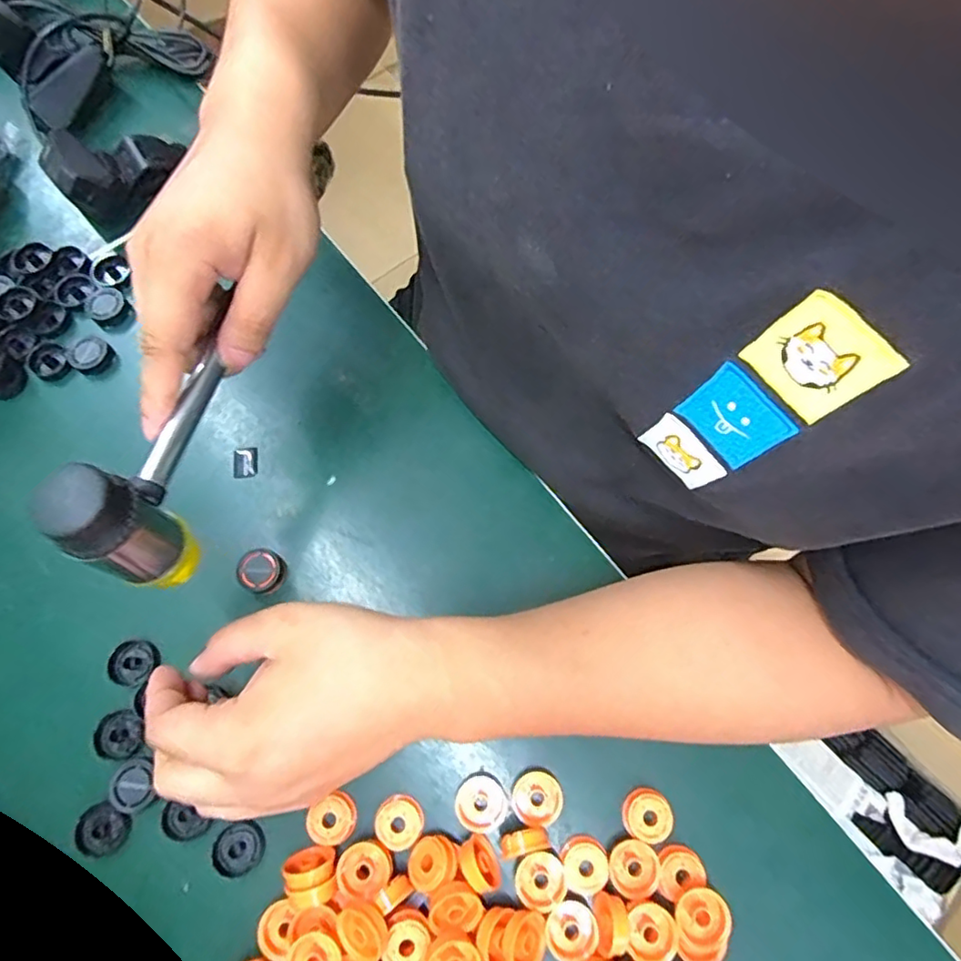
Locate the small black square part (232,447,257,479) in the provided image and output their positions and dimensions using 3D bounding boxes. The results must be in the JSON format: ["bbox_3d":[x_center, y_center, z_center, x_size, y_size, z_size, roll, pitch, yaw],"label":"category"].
[{"bbox_3d":[-0.152,-0.012,0.376,0.015,0.004,0.019,-5,73,-1],"label":"small black square part"}]

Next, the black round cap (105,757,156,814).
[{"bbox_3d":[-0.186,0.163,0.311,0.022,0.008,0.025,-23,74,-7],"label":"black round cap"}]

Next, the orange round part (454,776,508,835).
[{"bbox_3d":[0.000,0.171,0.309,0.026,0.007,0.026,0,73,0],"label":"orange round part"}]

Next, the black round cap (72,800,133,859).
[{"bbox_3d":[-0.201,0.184,0.308,0.026,0.004,0.023,17,74,5],"label":"black round cap"}]

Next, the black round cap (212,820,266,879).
[{"bbox_3d":[-0.126,0.193,0.306,0.024,0.010,0.022,0,73,0],"label":"black round cap"}]

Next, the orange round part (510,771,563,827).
[{"bbox_3d":[0.030,0.169,0.311,0.026,0.005,0.025,-4,58,1],"label":"orange round part"}]

